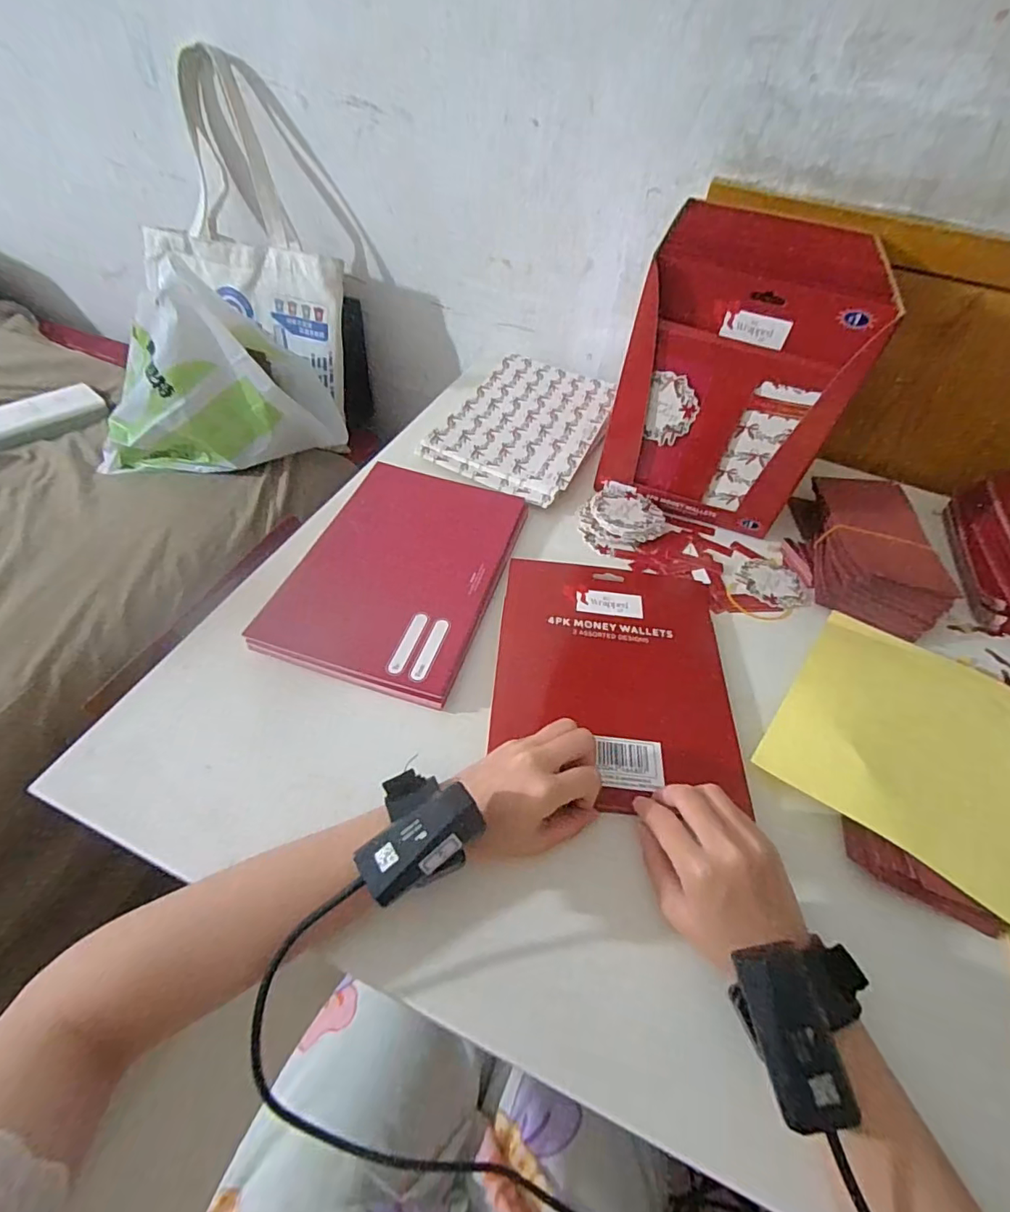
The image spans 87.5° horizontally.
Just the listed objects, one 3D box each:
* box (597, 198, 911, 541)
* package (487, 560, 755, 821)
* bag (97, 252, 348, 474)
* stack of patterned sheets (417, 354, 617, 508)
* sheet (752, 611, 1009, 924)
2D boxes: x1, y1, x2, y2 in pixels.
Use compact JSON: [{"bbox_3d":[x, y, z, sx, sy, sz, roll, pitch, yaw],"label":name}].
[{"bbox_3d":[0.235,-0.247,0.554,0.201,0.248,0.165,19,52,9],"label":"box"},{"bbox_3d":[0.094,0.051,0.457,0.195,0.011,0.232,7,52,1],"label":"package"},{"bbox_3d":[-0.396,-0.300,0.710,0.328,0.246,0.126,-14,52,-19],"label":"bag"},{"bbox_3d":[0.033,-0.240,0.675,0.177,0.013,0.273,23,54,13],"label":"stack of patterned sheets"},{"bbox_3d":[0.339,0.111,0.416,0.210,0.023,0.207,35,57,21],"label":"sheet"}]

